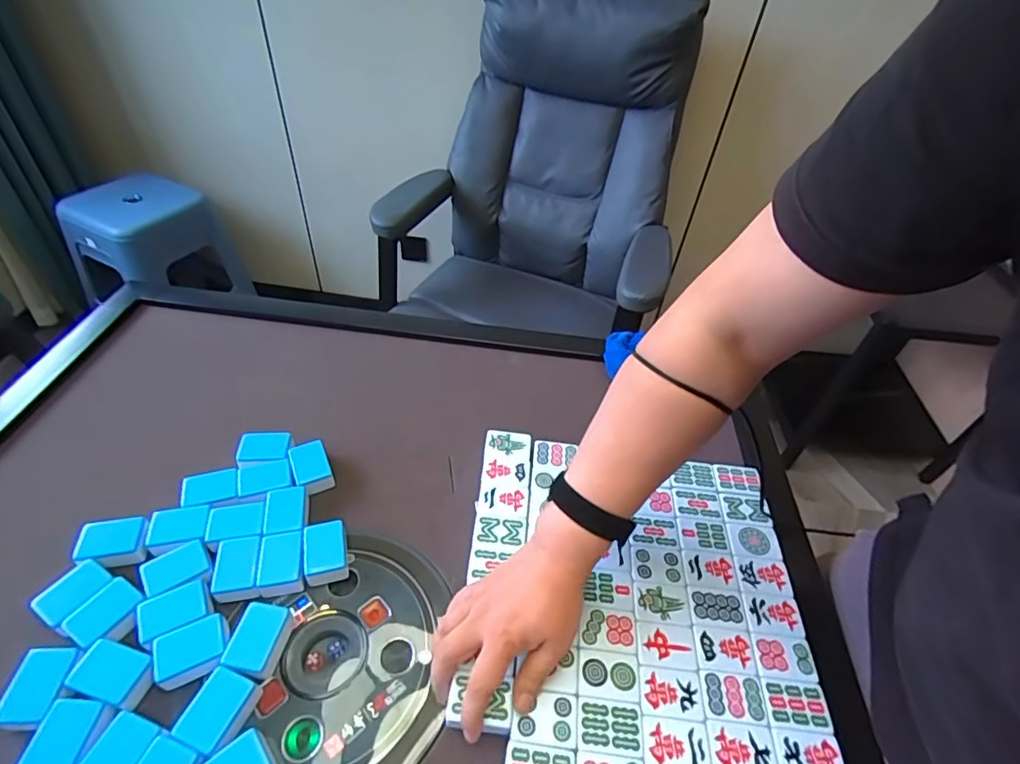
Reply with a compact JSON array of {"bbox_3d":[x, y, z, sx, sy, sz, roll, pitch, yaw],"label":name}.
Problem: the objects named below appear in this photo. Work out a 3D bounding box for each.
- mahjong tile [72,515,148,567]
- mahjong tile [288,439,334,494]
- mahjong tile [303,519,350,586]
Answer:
[{"bbox_3d":[-0.374,0.152,0.491,0.056,0.020,0.039,-6,46,-13],"label":"mahjong tile"},{"bbox_3d":[-0.218,0.093,0.571,0.037,0.025,0.052,-17,50,-23],"label":"mahjong tile"},{"bbox_3d":[-0.179,0.167,0.507,0.039,0.024,0.054,-9,47,-16],"label":"mahjong tile"}]

